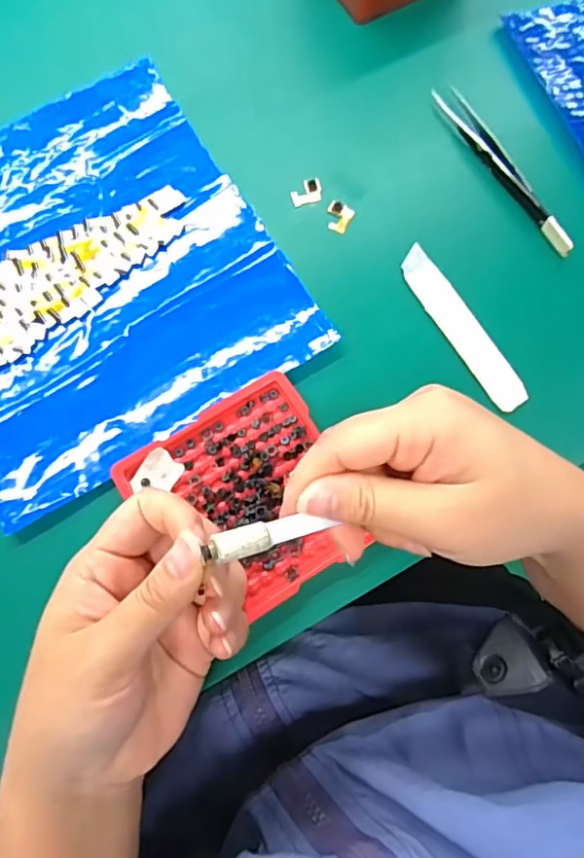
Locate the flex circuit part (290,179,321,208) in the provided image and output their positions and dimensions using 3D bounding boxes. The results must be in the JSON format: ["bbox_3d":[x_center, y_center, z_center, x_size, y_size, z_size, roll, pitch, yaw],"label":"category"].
[{"bbox_3d":[0.009,-0.138,0.326,0.019,0.004,0.015,-20,76,-4],"label":"flex circuit part"}]

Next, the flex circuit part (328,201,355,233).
[{"bbox_3d":[0.027,-0.122,0.321,0.015,0.004,0.019,27,78,8],"label":"flex circuit part"}]

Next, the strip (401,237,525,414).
[{"bbox_3d":[0.093,-0.054,0.306,0.019,0.004,0.099,-31,75,1],"label":"strip"}]

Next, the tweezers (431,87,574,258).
[{"bbox_3d":[0.121,-0.151,0.324,0.015,0.008,0.126,-26,76,-5],"label":"tweezers"}]

